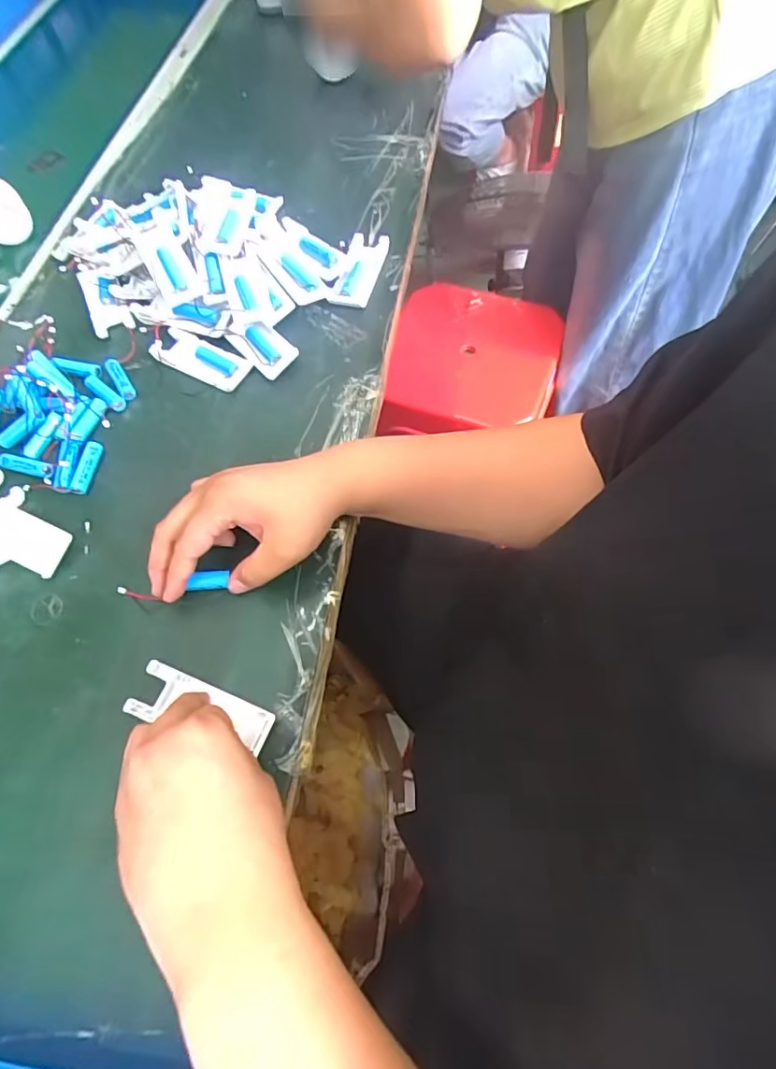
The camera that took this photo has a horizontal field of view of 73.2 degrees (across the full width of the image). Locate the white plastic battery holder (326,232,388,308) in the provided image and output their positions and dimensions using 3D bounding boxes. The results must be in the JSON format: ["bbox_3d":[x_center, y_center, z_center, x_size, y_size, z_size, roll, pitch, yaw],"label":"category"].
[{"bbox_3d":[-0.029,-0.282,0.553,0.043,0.021,0.103,13,66,11],"label":"white plastic battery holder"}]

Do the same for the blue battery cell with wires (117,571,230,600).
[{"bbox_3d":[-0.170,0.040,0.413,0.090,0.010,0.014,-9,65,6],"label":"blue battery cell with wires"}]

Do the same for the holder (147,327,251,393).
[{"bbox_3d":[-0.183,-0.175,0.514,0.098,0.016,0.040,25,69,13],"label":"holder"}]

